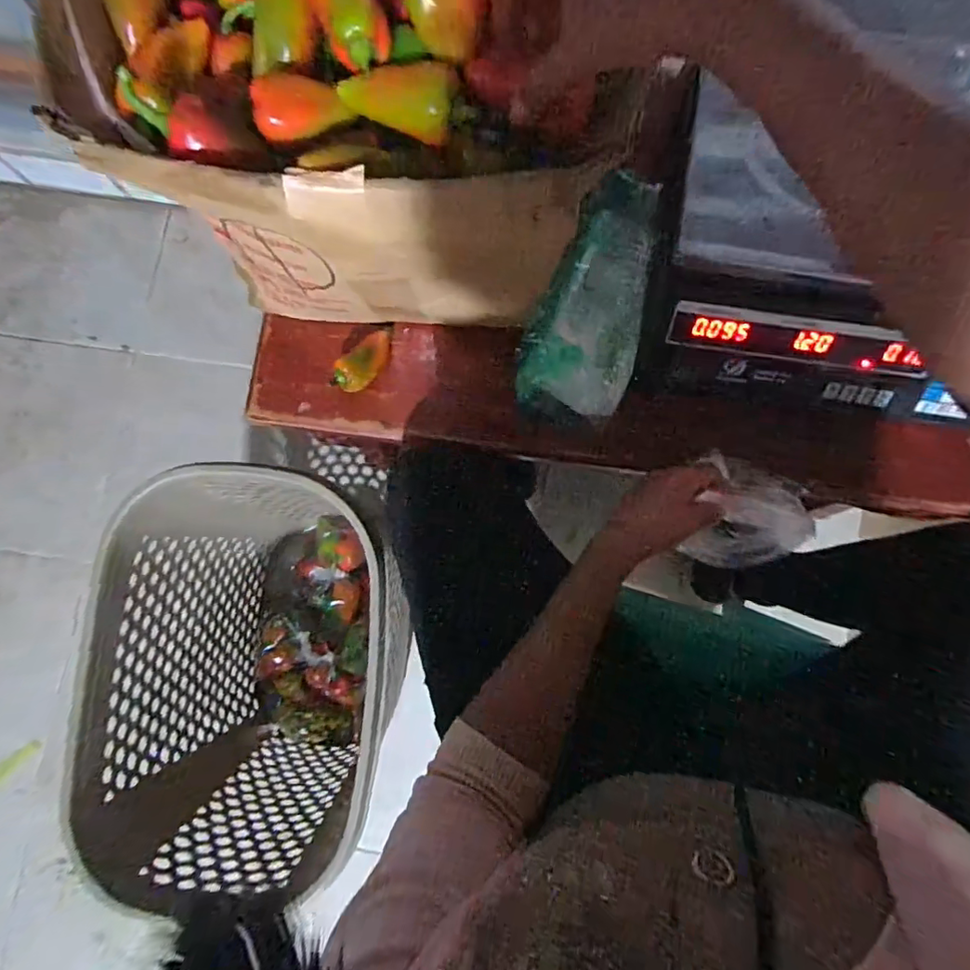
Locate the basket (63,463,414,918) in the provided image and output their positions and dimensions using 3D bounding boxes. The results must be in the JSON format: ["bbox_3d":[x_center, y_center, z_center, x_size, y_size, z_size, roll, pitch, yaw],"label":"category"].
[{"bbox_3d":[-0.276,0.236,0.754,0.292,0.377,0.461,7,86,2],"label":"basket"}]

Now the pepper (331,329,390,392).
[{"bbox_3d":[-0.121,-0.123,0.554,0.073,0.039,0.032,-45,86,-2],"label":"pepper"}]

